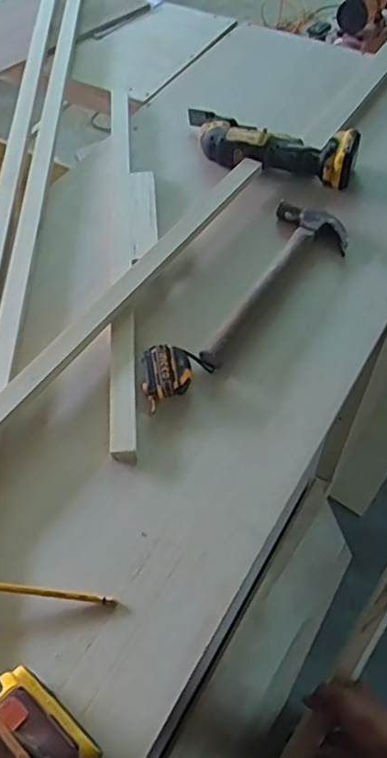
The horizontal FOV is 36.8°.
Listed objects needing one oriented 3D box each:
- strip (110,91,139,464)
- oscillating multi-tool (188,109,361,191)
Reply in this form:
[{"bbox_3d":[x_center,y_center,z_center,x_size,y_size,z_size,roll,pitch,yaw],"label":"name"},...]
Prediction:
[{"bbox_3d":[-0.109,-0.220,0.884,0.033,0.019,0.748,-5,55,-1],"label":"strip"},{"bbox_3d":[0.119,-0.392,0.974,0.303,0.062,0.103,22,59,17],"label":"oscillating multi-tool"}]

